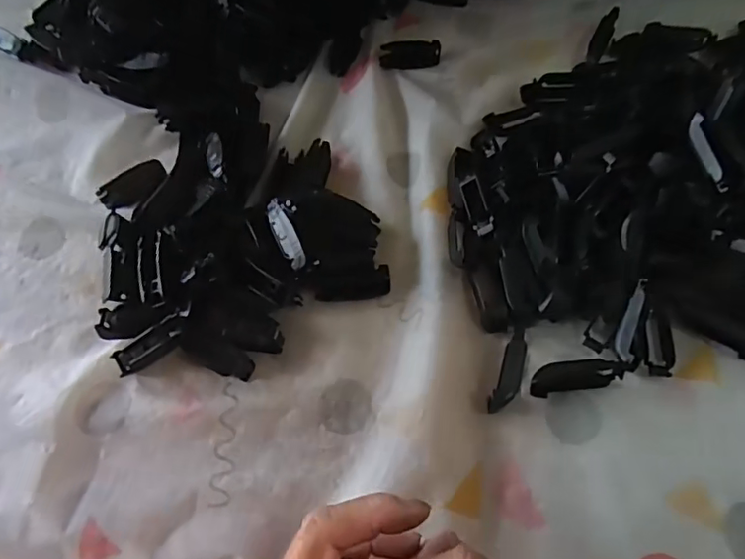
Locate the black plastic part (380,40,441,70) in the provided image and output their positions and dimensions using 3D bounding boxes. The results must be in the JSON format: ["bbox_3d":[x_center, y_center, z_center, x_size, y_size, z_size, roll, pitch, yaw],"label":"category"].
[{"bbox_3d":[0.032,-0.188,0.461,0.049,0.014,0.017,4,65,3],"label":"black plastic part"}]

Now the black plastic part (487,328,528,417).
[{"bbox_3d":[0.085,0.055,0.338,0.014,0.011,0.054,19,66,10],"label":"black plastic part"}]

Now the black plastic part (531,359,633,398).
[{"bbox_3d":[0.125,0.058,0.335,0.060,0.012,0.017,-10,65,-4],"label":"black plastic part"}]

